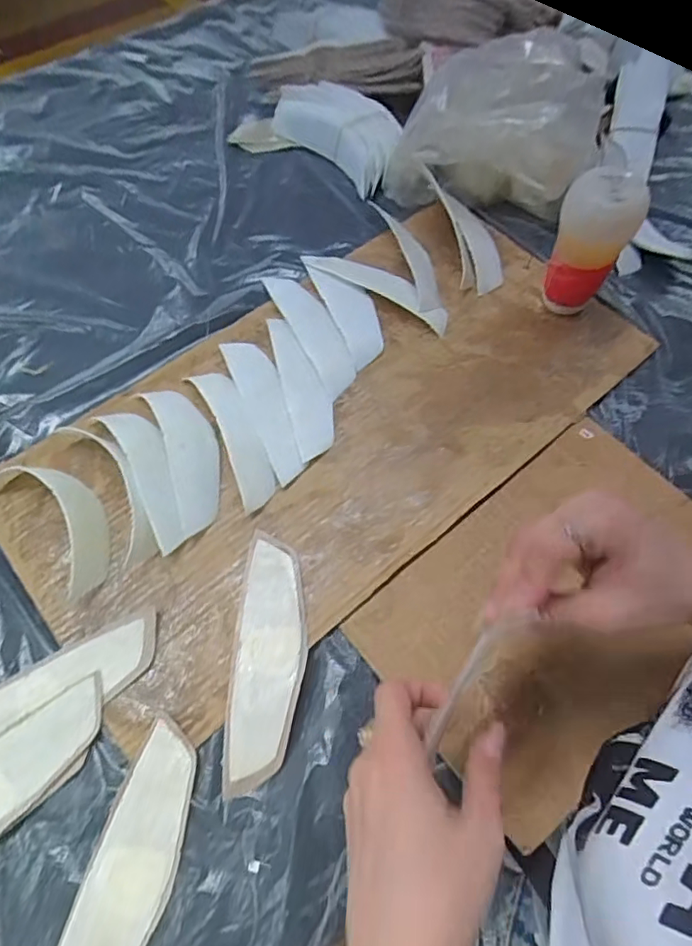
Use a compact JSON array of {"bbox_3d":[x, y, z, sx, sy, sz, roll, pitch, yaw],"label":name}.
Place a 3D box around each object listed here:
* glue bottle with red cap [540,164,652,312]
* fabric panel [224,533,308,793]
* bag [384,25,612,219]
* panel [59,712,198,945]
[{"bbox_3d":[0.217,-0.202,0.504,0.062,0.123,0.056,35,70,16],"label":"glue bottle with red cap"},{"bbox_3d":[-0.055,0.128,0.395,0.052,0.007,0.173,2,64,2],"label":"fabric panel"},{"bbox_3d":[0.152,-0.355,0.569,0.202,0.147,0.083,17,66,9],"label":"bag"},{"bbox_3d":[-0.135,0.250,0.340,0.052,0.005,0.172,16,66,9],"label":"panel"}]

